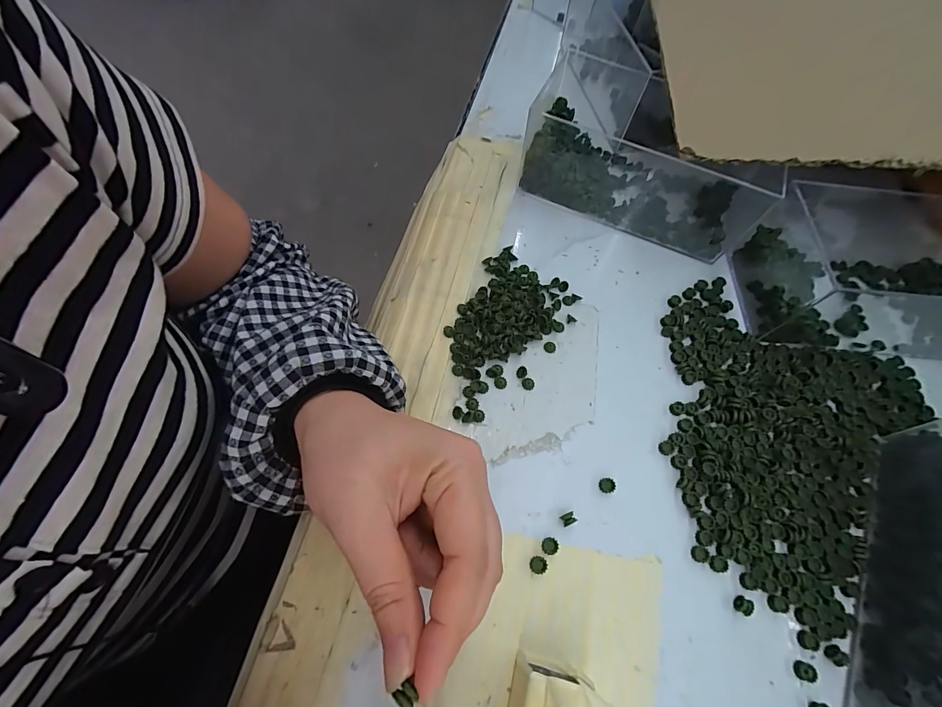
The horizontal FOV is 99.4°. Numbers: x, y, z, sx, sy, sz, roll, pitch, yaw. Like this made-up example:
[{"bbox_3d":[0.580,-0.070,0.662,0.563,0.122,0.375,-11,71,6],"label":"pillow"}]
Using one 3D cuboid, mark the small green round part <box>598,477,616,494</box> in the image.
[{"bbox_3d":[0.081,0.079,0.238,0.008,0.006,0.009,-11,65,-9],"label":"small green round part"}]

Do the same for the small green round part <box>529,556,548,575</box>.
[{"bbox_3d":[0.037,0.115,0.217,0.008,0.005,0.009,6,64,0],"label":"small green round part"}]

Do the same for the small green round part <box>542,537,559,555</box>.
[{"bbox_3d":[0.044,0.107,0.221,0.009,0.005,0.009,1,64,-3],"label":"small green round part"}]

